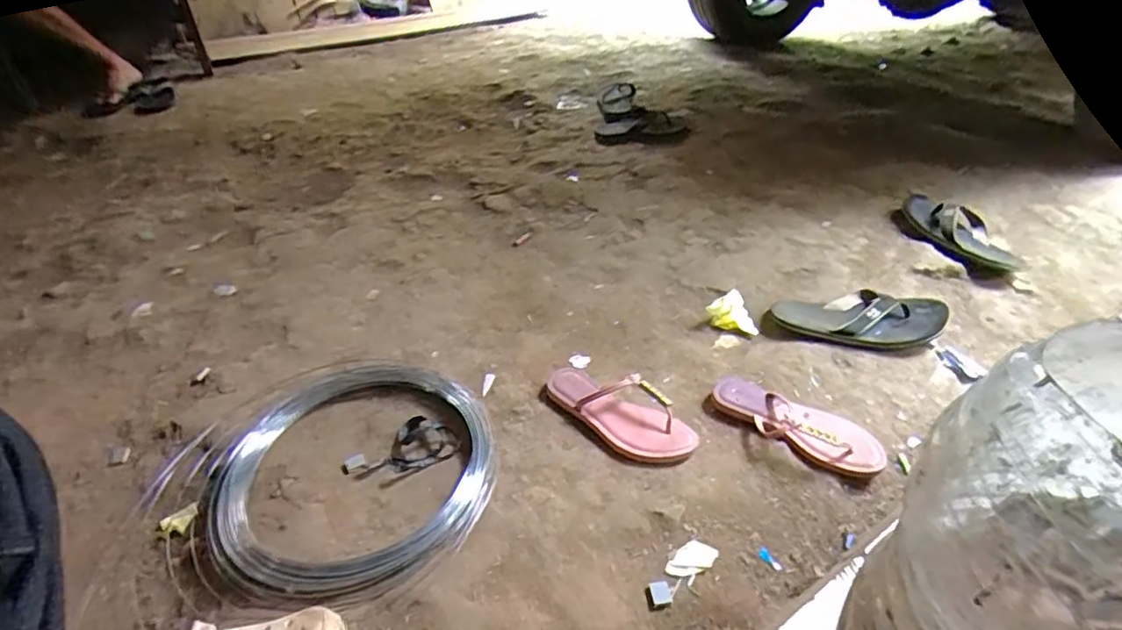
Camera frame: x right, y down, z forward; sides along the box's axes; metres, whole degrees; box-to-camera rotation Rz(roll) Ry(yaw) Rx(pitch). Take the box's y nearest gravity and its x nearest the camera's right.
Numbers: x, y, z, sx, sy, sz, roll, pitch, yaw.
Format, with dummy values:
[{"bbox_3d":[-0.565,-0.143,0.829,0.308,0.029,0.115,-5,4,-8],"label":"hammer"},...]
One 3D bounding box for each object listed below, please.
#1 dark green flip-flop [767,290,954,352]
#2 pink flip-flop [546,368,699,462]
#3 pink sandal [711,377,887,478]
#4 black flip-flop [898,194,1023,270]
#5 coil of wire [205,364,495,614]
[{"bbox_3d":[0.480,0.003,0.970,0.258,0.042,0.109,4,41,7],"label":"dark green flip-flop"},{"bbox_3d":[0.077,0.123,0.828,0.230,0.054,0.079,31,47,34],"label":"pink flip-flop"},{"bbox_3d":[0.311,0.142,0.802,0.230,0.041,0.090,24,43,29],"label":"pink sandal"},{"bbox_3d":[0.760,-0.154,1.153,0.131,0.062,0.250,-19,41,-24],"label":"black flip-flop"},{"bbox_3d":[-0.265,0.189,0.765,0.351,0.042,0.356,-1,40,1],"label":"coil of wire"}]

